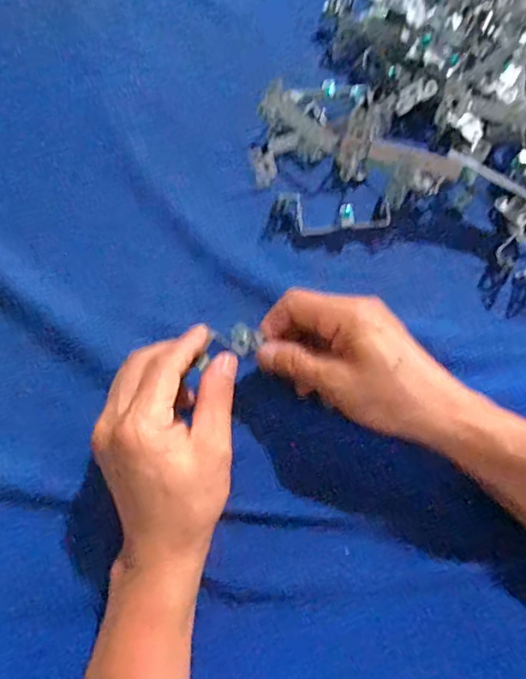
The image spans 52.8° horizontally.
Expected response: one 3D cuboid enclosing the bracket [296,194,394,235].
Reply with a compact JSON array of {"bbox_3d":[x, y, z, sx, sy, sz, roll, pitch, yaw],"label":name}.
[{"bbox_3d":[0.064,-0.099,0.423,0.075,0.023,0.031,-3,71,-2],"label":"bracket"}]

